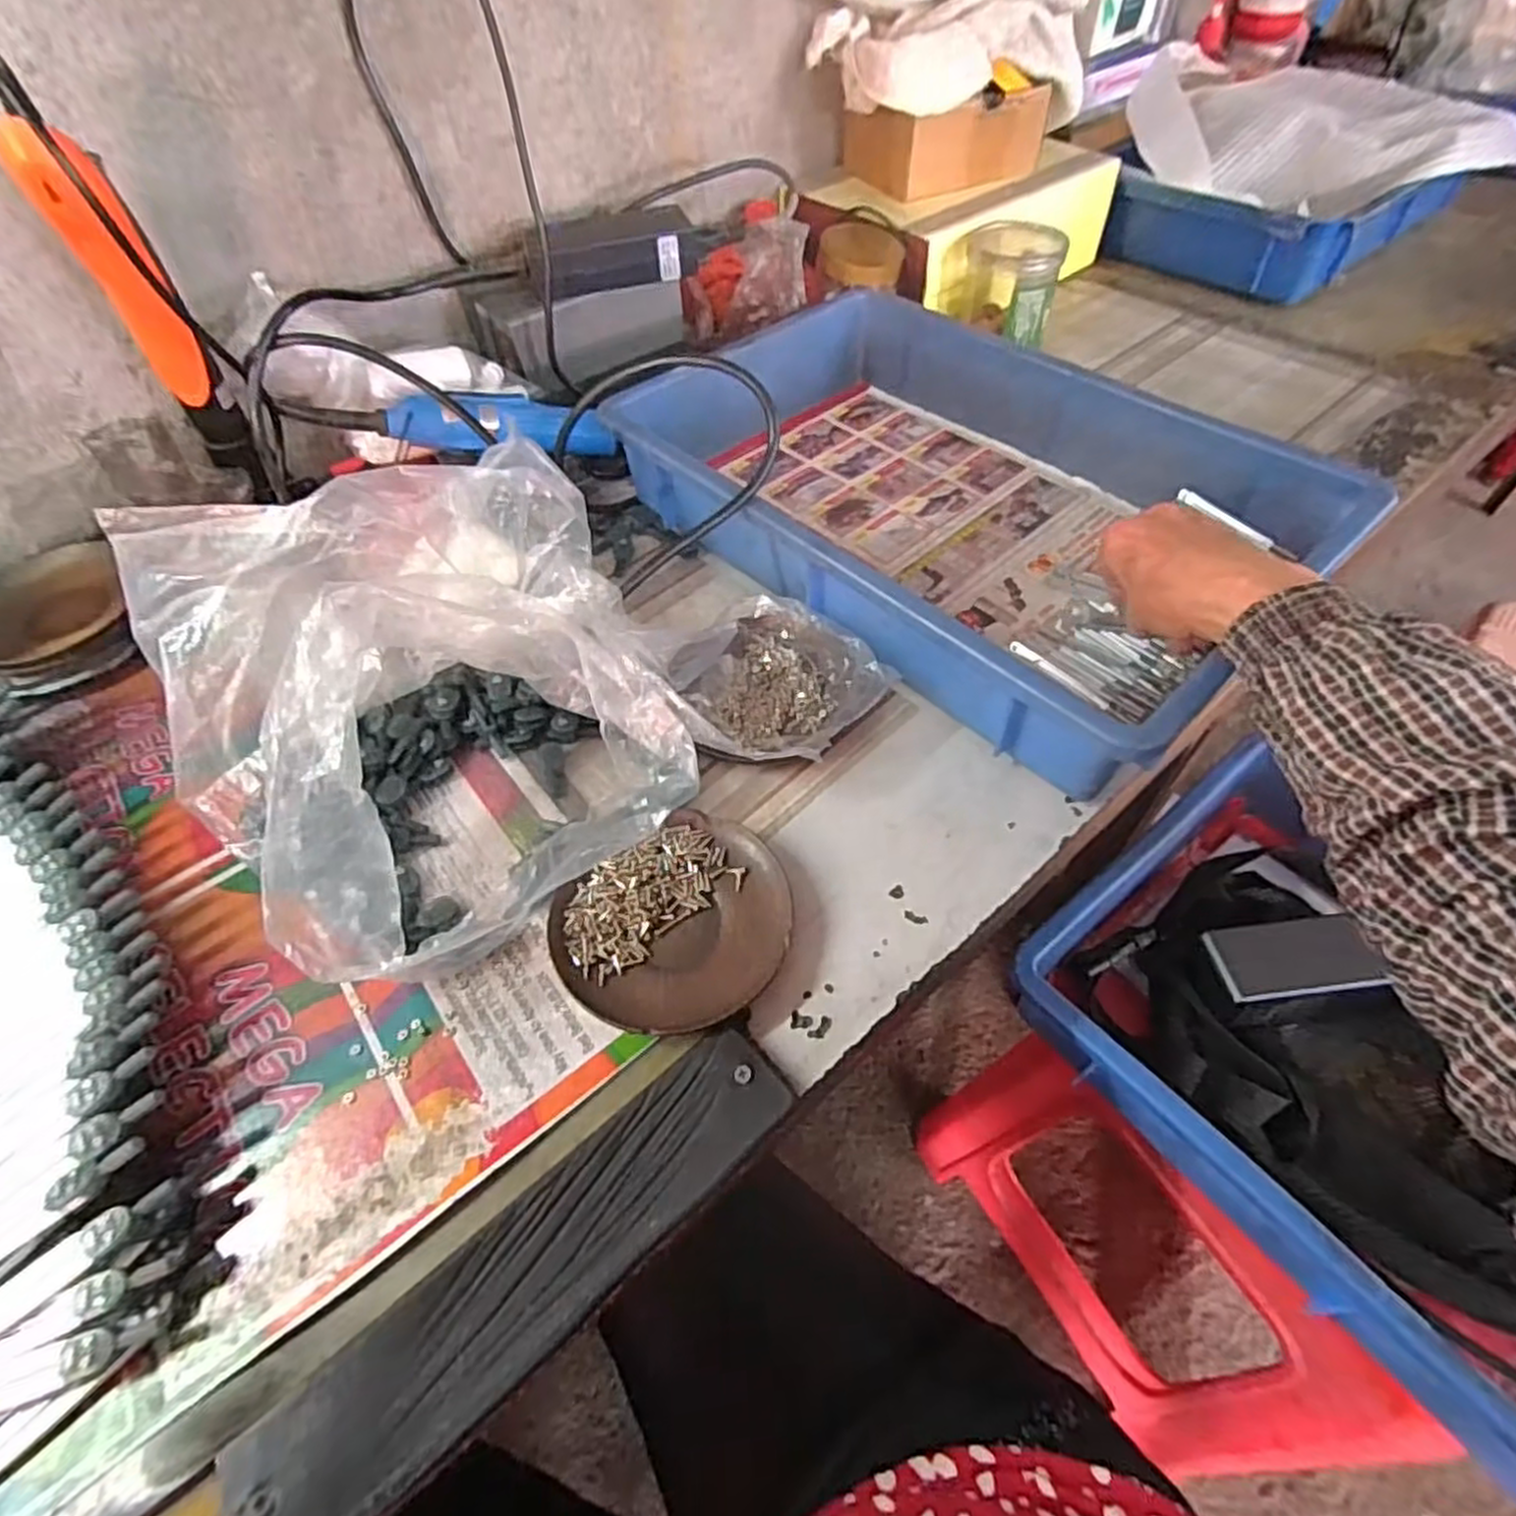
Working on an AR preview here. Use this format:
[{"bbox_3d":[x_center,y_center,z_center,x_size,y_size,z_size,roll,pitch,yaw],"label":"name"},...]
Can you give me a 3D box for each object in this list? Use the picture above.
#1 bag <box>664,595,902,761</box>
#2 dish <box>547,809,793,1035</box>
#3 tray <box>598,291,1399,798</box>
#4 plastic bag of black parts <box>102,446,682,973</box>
[{"bbox_3d":[0.006,-0.050,0.457,0.112,0.029,0.116,-21,54,-13],"label":"bag"},{"bbox_3d":[-0.037,0.081,0.372,0.111,0.013,0.100,-34,58,-21],"label":"dish"},{"bbox_3d":[0.131,-0.183,0.532,0.294,0.078,0.447,-36,59,-22],"label":"tray"},{"bbox_3d":[-0.185,-0.035,0.414,0.248,0.114,0.280,-22,55,-13],"label":"plastic bag of black parts"}]

